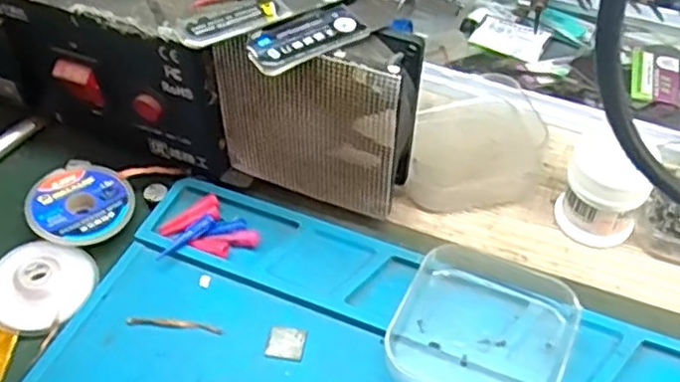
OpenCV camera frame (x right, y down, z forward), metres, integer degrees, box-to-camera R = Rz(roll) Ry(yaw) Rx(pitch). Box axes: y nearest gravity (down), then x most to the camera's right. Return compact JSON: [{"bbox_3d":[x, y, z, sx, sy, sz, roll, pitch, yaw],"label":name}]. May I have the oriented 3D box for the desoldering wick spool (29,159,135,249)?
[{"bbox_3d":[-0.118,0.006,0.309,0.044,0.007,0.044,8,49,-9],"label":"desoldering wick spool"}]

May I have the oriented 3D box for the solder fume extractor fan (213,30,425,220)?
[{"bbox_3d":[-0.009,-0.029,0.291,0.079,0.080,0.028,13,51,14],"label":"solder fume extractor fan"}]

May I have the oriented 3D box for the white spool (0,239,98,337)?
[{"bbox_3d":[-0.126,0.039,0.284,0.040,0.010,0.039,-1,49,1],"label":"white spool"}]

